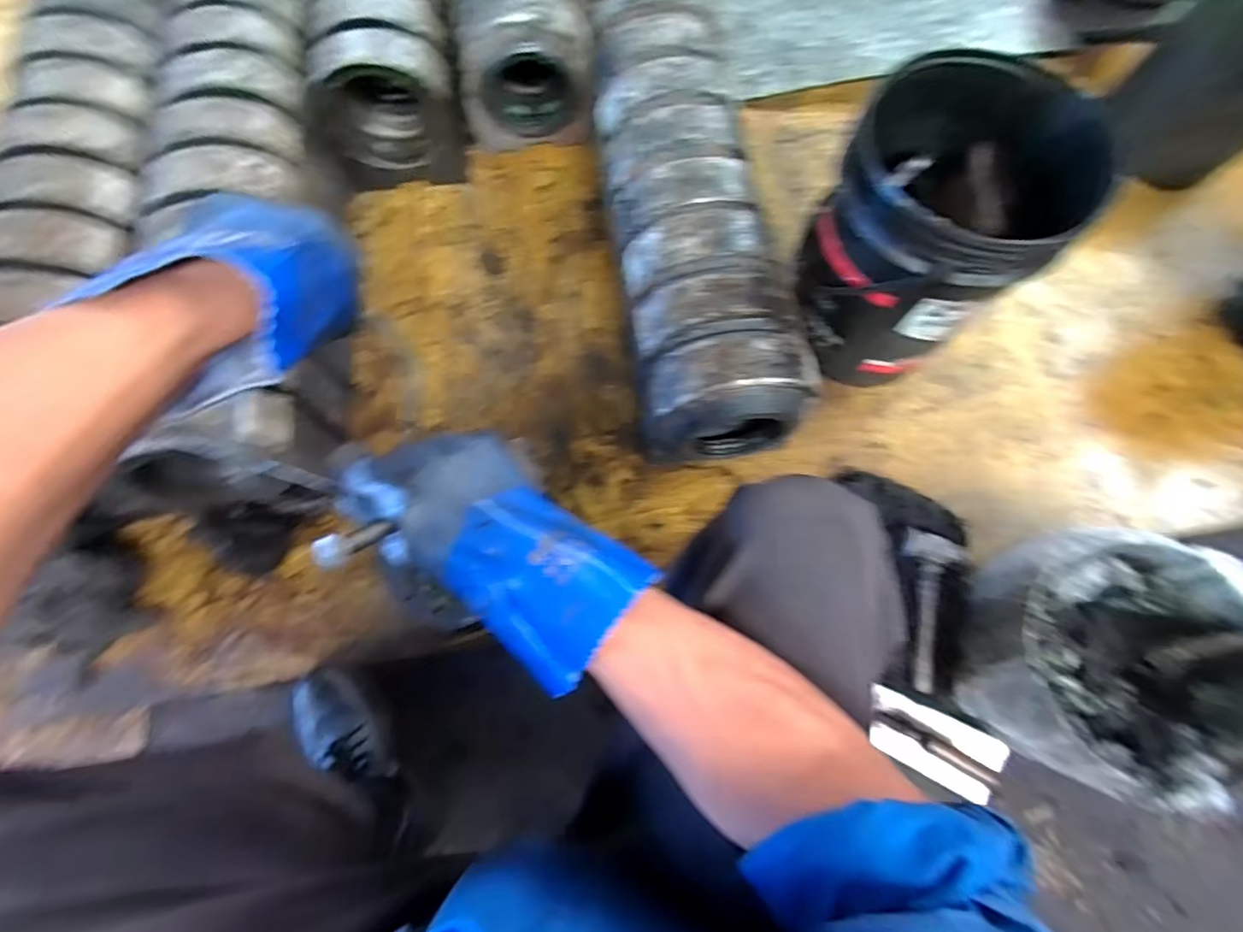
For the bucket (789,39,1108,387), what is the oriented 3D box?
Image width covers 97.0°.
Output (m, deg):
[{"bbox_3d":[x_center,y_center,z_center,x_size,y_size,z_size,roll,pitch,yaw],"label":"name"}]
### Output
[{"bbox_3d":[0.408,-0.310,0.771,0.257,0.316,0.274,0,70,0],"label":"bucket"}]

